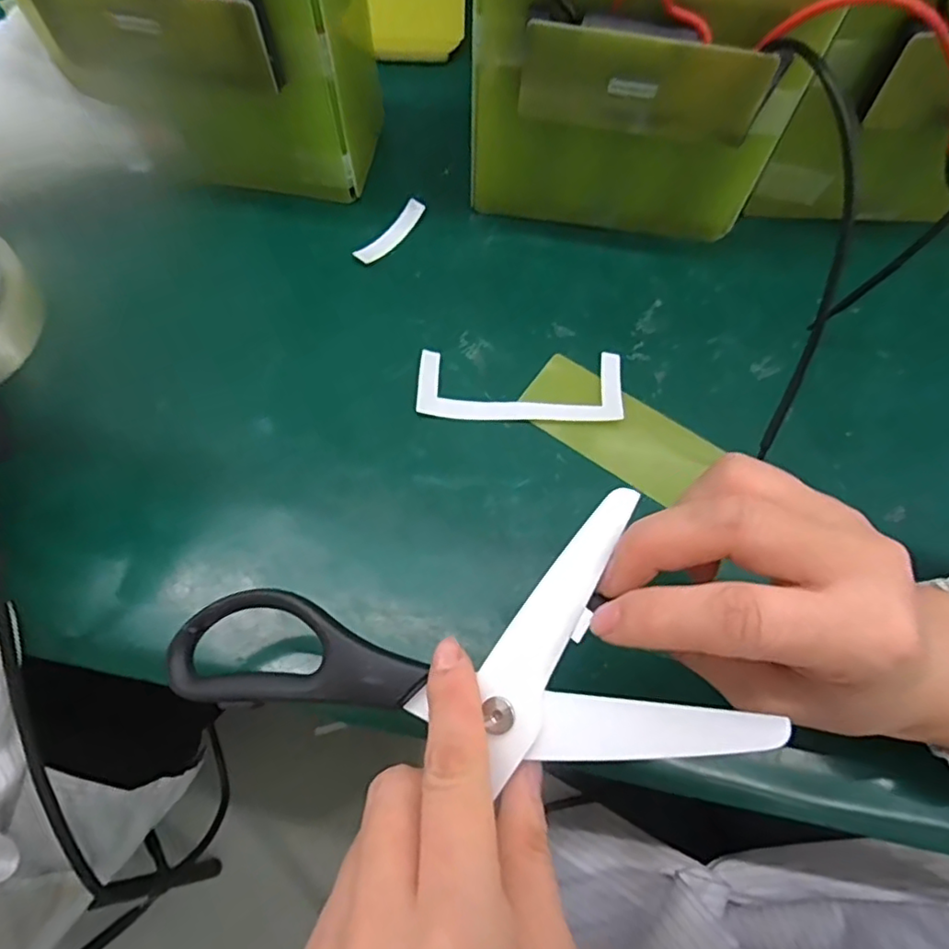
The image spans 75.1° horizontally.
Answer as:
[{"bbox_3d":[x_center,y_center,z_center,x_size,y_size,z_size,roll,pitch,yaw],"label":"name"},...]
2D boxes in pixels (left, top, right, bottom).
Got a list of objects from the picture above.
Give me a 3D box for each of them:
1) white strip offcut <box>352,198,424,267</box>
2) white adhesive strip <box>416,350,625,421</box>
[{"bbox_3d":[-0.044,-0.130,0.332,0.011,0.006,0.048,36,71,12],"label":"white strip offcut"},{"bbox_3d":[0.022,-0.043,0.297,0.097,0.005,0.036,2,69,-1],"label":"white adhesive strip"}]

